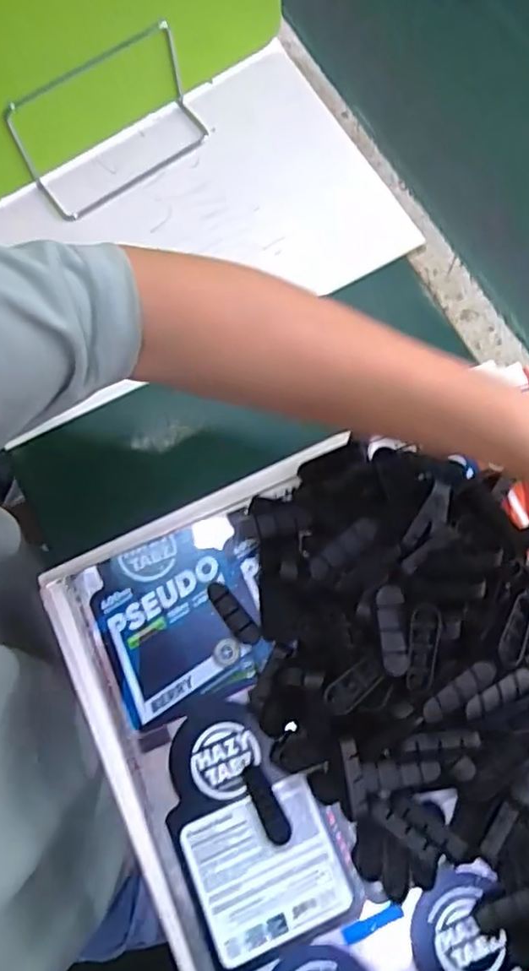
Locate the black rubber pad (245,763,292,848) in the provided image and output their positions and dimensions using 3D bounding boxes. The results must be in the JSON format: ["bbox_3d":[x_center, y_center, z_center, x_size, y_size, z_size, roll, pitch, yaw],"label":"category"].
[{"bbox_3d":[0.001,0.197,0.379,0.013,0.010,0.046,-28,75,-7],"label":"black rubber pad"}]

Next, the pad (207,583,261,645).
[{"bbox_3d":[-0.021,0.086,0.413,0.014,0.010,0.048,-40,77,-10],"label":"pad"}]

